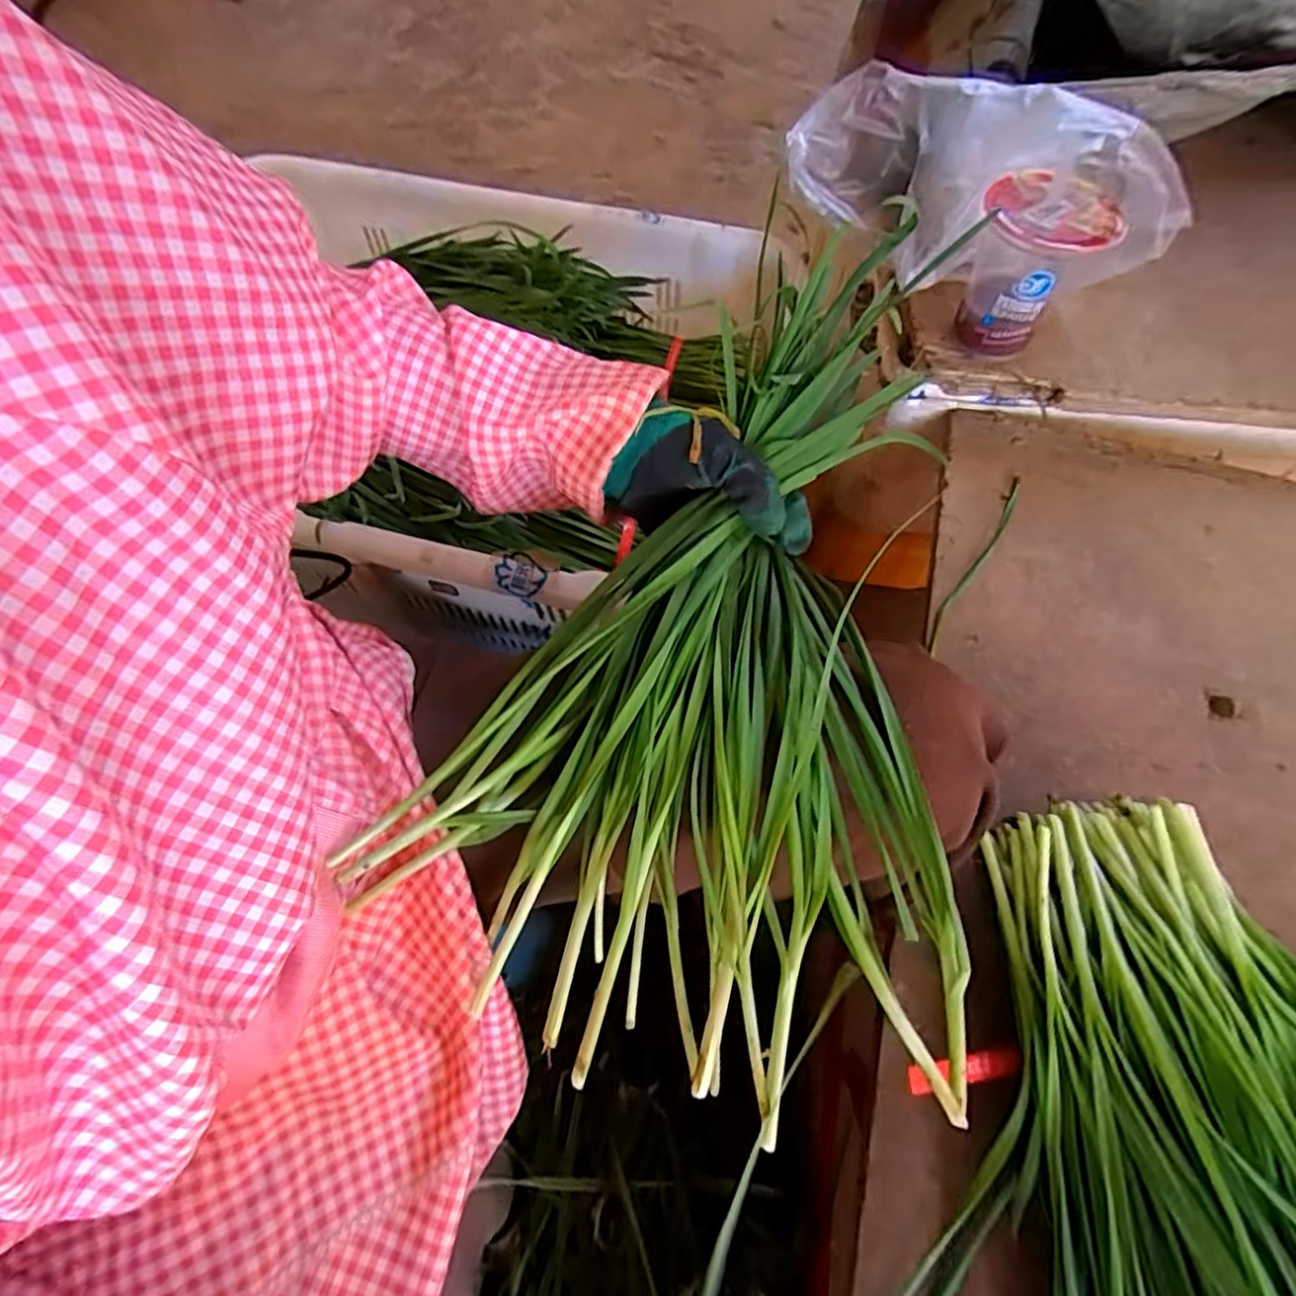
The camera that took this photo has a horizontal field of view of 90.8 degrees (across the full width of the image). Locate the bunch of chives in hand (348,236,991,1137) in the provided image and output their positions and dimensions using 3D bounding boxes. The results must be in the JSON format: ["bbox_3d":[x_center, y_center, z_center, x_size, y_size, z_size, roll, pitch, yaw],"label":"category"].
[{"bbox_3d":[0.004,-0.012,0.340,0.278,0.118,0.407,4,65,-1],"label":"bunch of chives in hand"}]

